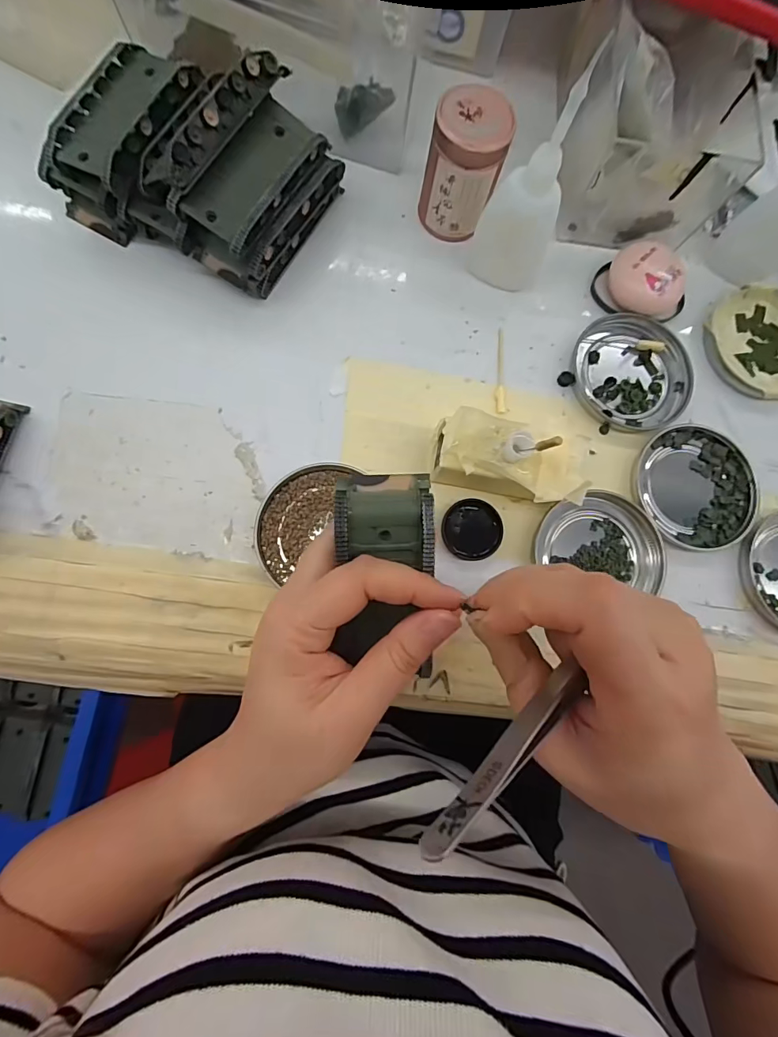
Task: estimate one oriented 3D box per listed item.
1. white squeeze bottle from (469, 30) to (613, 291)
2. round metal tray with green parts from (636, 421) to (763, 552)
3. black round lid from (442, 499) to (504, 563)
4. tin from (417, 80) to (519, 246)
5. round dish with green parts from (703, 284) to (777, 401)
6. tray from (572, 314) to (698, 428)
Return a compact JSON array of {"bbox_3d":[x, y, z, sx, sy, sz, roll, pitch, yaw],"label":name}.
[{"bbox_3d":[0.076,-0.171,0.249,0.044,0.115,0.039,-11,81,-8],"label":"white squeeze bottle"},{"bbox_3d":[0.194,-0.021,0.283,0.072,0.007,0.079,1,80,-5],"label":"round metal tray with green parts"},{"bbox_3d":[0.049,0.007,0.267,0.035,0.007,0.035,1,80,-5],"label":"black round lid"},{"bbox_3d":[0.045,-0.211,0.268,0.044,0.074,0.038,16,79,-3],"label":"tin"},{"bbox_3d":[0.258,-0.123,0.306,0.076,0.015,0.078,1,80,-5],"label":"round dish with green parts"},{"bbox_3d":[0.160,-0.097,0.294,0.075,0.008,0.074,1,80,-5],"label":"tray"}]

